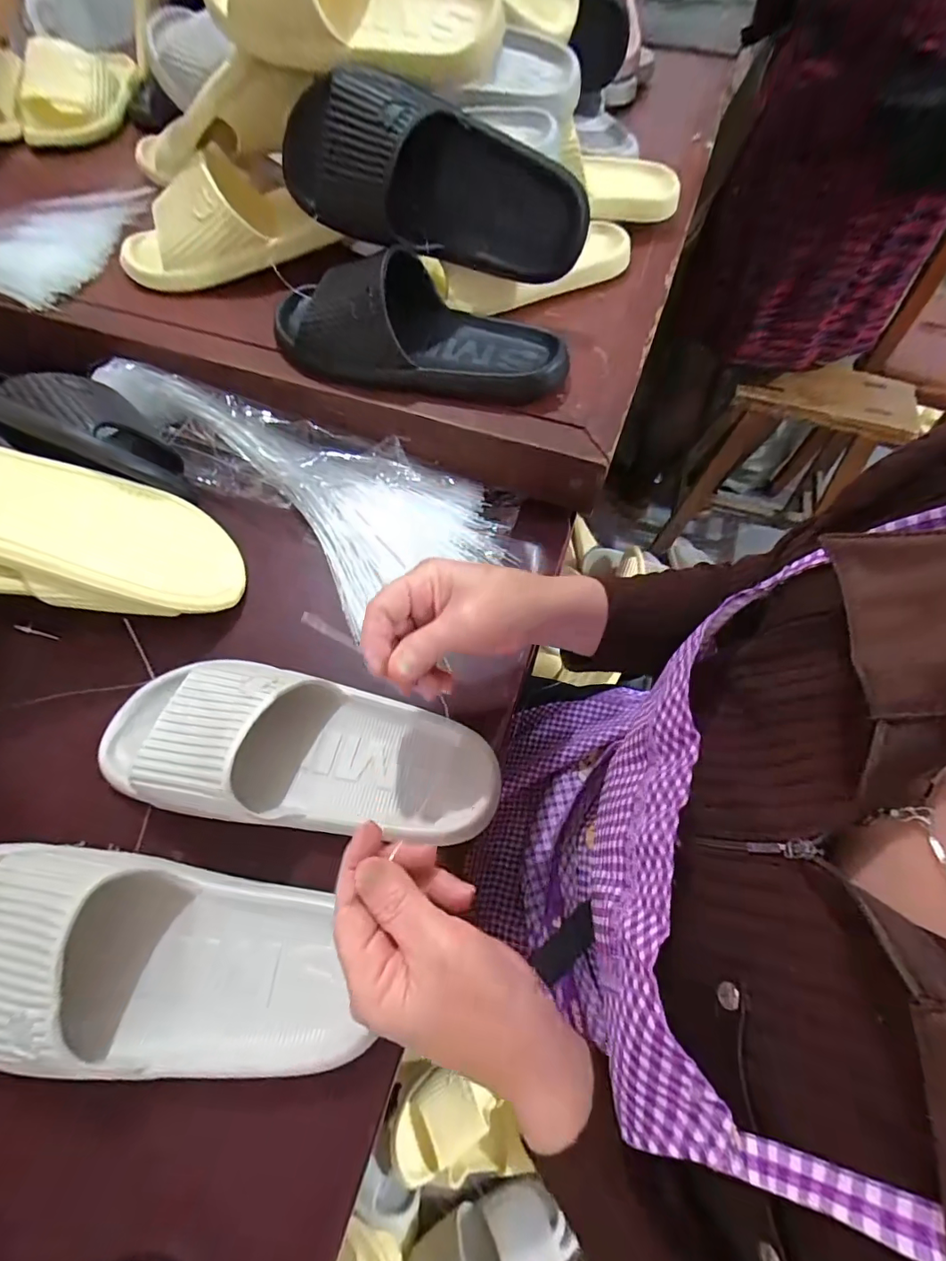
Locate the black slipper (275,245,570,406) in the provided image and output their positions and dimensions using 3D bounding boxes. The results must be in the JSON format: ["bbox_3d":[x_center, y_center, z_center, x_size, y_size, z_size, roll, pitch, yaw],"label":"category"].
[{"bbox_3d":[-0.052,-0.273,0.433,0.269,0.071,0.107,13,63,7],"label":"black slipper"}]

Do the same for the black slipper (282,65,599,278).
[{"bbox_3d":[-0.032,-0.382,0.426,0.249,0.110,0.085,26,65,13],"label":"black slipper"}]

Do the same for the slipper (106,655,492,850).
[{"bbox_3d":[-0.121,0.082,0.352,0.276,0.079,0.104,11,62,-5],"label":"slipper"}]

